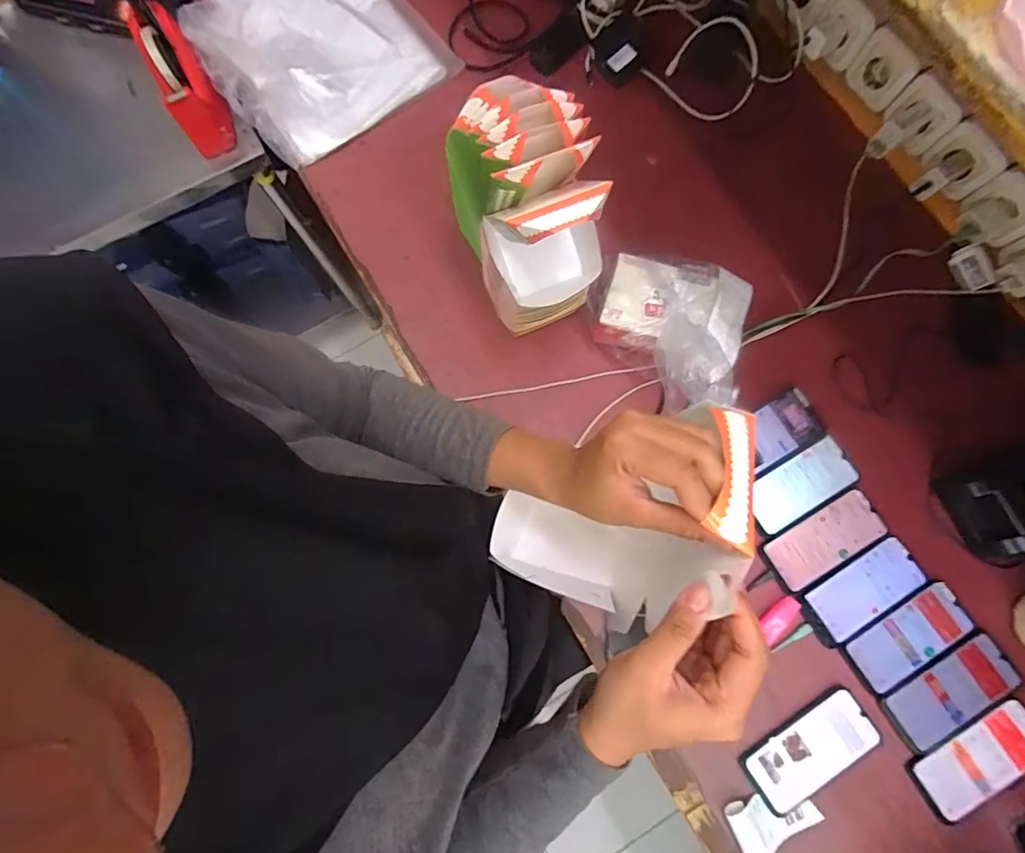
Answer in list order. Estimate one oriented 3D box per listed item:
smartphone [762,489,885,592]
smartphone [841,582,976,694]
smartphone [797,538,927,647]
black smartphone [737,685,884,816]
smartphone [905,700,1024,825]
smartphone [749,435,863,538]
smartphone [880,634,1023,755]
[{"bbox_3d":[0.419,0.153,0.652,0.158,0.006,0.073,-29,81,-5],"label":"smartphone"},{"bbox_3d":[0.515,0.274,0.633,0.162,0.008,0.073,-29,81,-5],"label":"smartphone"},{"bbox_3d":[0.462,0.218,0.644,0.164,0.007,0.077,-30,81,-5],"label":"smartphone"},{"bbox_3d":[0.375,0.404,0.602,0.167,0.010,0.075,-32,81,-6],"label":"black smartphone"},{"bbox_3d":[0.584,0.417,0.606,0.167,0.012,0.081,-29,81,-5],"label":"smartphone"},{"bbox_3d":[0.397,0.083,0.671,0.151,0.015,0.075,-32,81,-6],"label":"smartphone"},{"bbox_3d":[0.558,0.339,0.618,0.163,0.013,0.081,-29,81,-5],"label":"smartphone"}]

